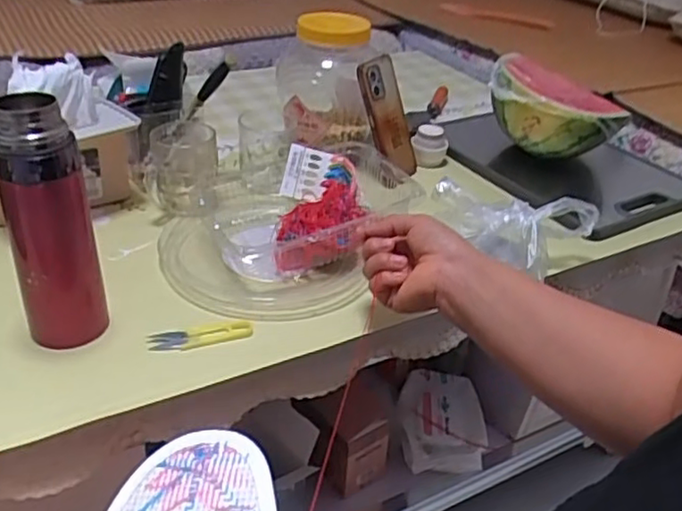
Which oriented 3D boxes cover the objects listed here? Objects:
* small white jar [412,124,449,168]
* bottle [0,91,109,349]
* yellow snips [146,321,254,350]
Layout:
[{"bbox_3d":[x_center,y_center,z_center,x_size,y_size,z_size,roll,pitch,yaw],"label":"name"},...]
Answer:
[{"bbox_3d":[0.130,-0.162,0.968,0.054,0.052,0.053,2,34,-1],"label":"small white jar"},{"bbox_3d":[-0.240,-0.022,0.550,0.058,0.218,0.051,-3,34,-12],"label":"bottle"},{"bbox_3d":[-0.128,0.075,0.608,0.093,0.008,0.023,-8,35,-19],"label":"yellow snips"}]

